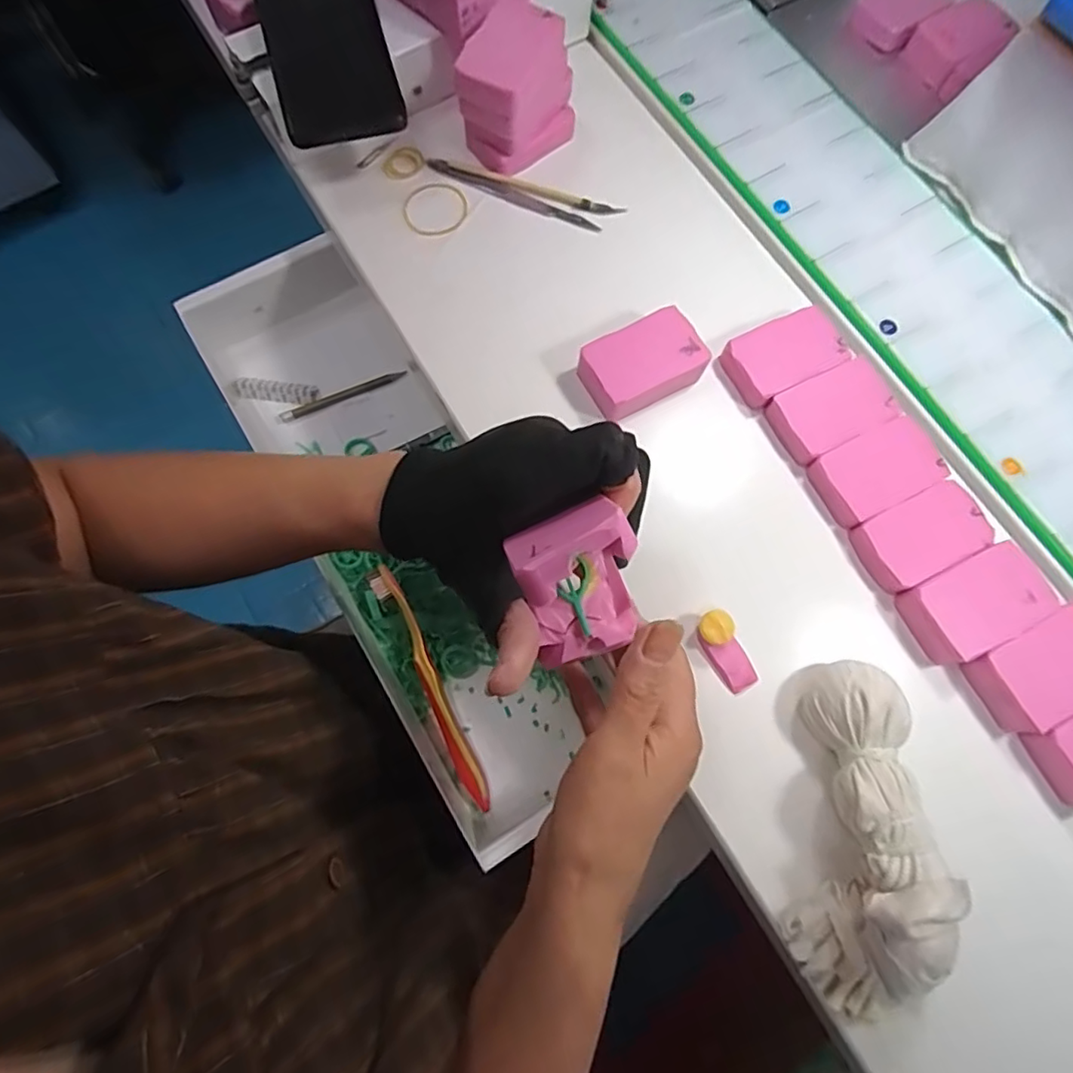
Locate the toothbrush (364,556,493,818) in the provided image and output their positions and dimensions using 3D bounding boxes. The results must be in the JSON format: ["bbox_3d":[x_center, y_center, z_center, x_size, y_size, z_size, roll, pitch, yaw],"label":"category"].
[{"bbox_3d":[-0.076,0.103,0.425,0.018,0.013,0.183,-26,76,-9],"label":"toothbrush"}]

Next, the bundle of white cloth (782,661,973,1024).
[{"bbox_3d":[0.165,0.144,0.291,0.061,0.056,0.161,10,74,1],"label":"bundle of white cloth"}]

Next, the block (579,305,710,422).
[{"bbox_3d":[0.064,-0.107,0.375,0.076,0.024,0.048,-28,77,-9],"label":"block"}]

